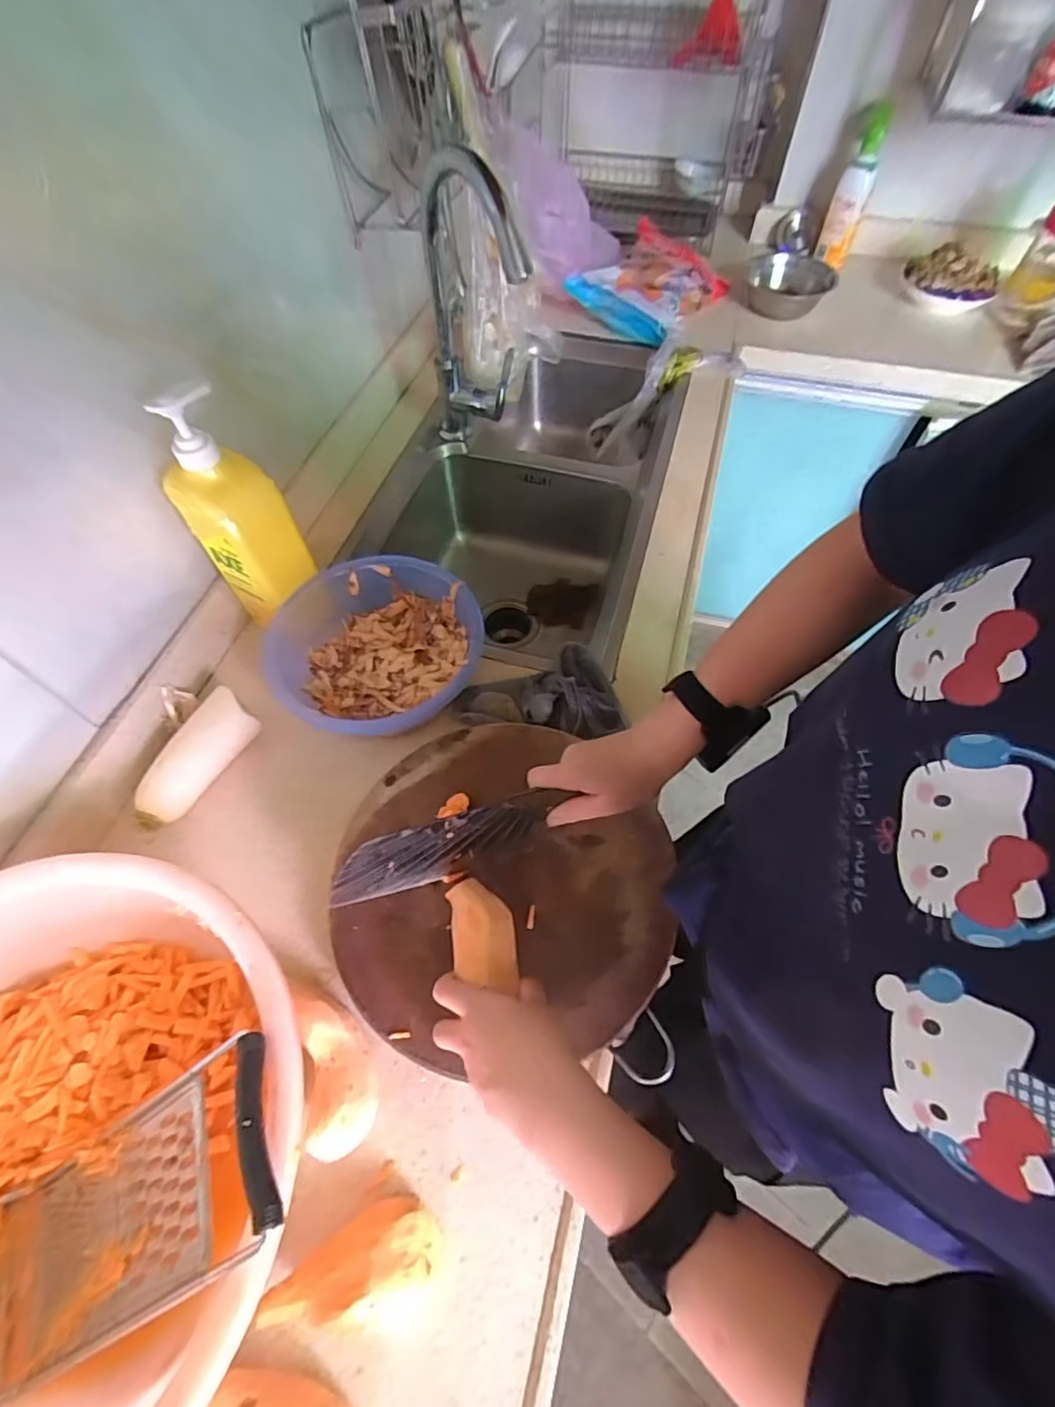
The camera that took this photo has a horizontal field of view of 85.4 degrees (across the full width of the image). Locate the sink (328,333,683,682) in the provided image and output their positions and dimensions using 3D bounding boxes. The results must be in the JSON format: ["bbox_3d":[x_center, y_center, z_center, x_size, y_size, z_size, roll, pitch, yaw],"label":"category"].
[{"bbox_3d":[-0.015,-0.311,0.982,0.427,0.263,0.727,13,60,8],"label":"sink"}]

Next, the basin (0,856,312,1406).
[{"bbox_3d":[-0.322,0.306,0.381,0.363,0.145,0.339,0,59,0],"label":"basin"}]

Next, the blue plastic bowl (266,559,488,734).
[{"bbox_3d":[-0.155,-0.058,0.631,0.209,0.075,0.207,0,59,0],"label":"blue plastic bowl"}]

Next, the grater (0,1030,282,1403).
[{"bbox_3d":[-0.255,0.324,0.363,0.267,0.024,0.108,-38,62,13],"label":"grater"}]

